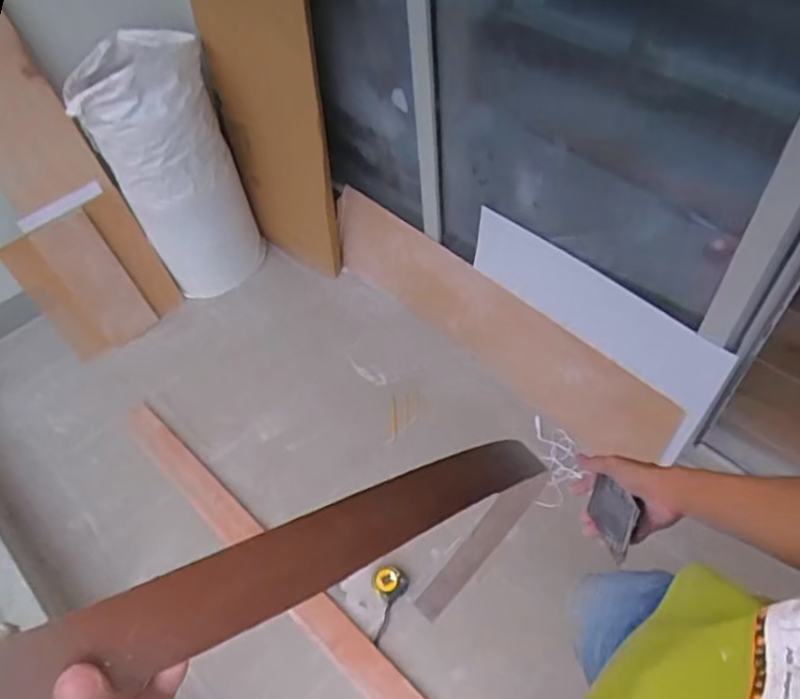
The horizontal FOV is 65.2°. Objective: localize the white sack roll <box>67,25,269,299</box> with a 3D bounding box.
[{"bbox_3d":[-0.633,-0.516,1.754,0.324,0.670,0.328,-3,54,4],"label":"white sack roll"}]

